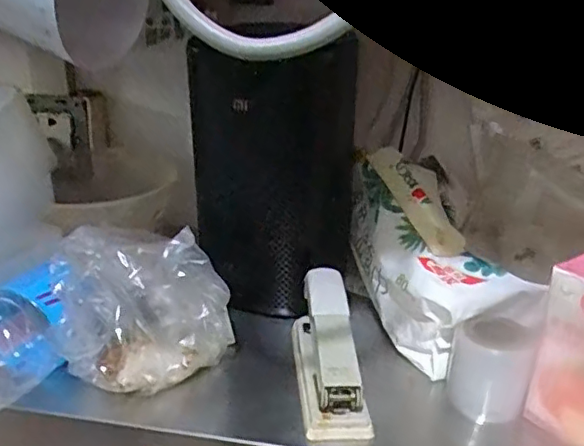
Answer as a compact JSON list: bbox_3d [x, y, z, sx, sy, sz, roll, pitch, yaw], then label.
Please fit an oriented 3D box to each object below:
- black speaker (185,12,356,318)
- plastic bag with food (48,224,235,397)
[{"bbox_3d":[-0.011,-0.037,0.466,0.091,0.197,0.105,20,29,37],"label":"black speaker"},{"bbox_3d":[-0.092,0.050,0.375,0.110,0.101,0.067,-4,24,-12],"label":"plastic bag with food"}]

